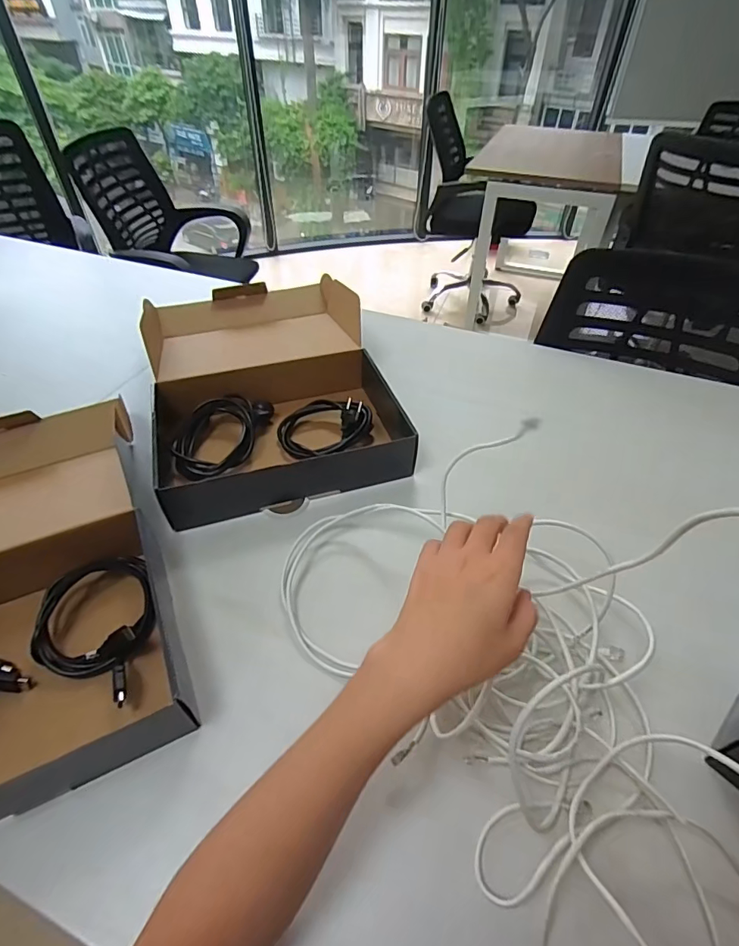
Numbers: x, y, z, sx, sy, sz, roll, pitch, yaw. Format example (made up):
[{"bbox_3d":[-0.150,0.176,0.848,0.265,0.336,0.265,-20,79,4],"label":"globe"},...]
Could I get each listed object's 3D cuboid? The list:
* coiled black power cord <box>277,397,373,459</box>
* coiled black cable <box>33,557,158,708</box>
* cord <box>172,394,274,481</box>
[{"bbox_3d":[-0.070,-0.074,0.710,0.135,0.060,0.109,-21,50,-20],"label":"coiled black power cord"},{"bbox_3d":[-0.282,0.164,0.491,0.107,0.048,0.170,-13,48,-13],"label":"coiled black cable"},{"bbox_3d":[-0.225,-0.058,0.696,0.117,0.062,0.162,7,46,6],"label":"cord"}]

